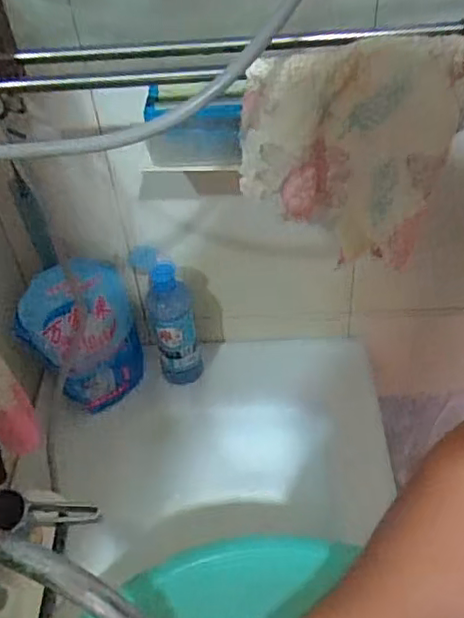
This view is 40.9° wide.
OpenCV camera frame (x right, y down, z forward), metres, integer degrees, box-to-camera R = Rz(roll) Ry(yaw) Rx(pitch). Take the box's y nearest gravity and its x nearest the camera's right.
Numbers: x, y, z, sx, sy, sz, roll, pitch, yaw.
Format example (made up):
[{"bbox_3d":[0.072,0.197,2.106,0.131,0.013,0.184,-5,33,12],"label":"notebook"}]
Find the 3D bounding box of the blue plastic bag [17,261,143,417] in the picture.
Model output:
[{"bbox_3d":[-0.176,0.026,0.712,0.117,0.181,0.067,-31,34,-23],"label":"blue plastic bag"}]

